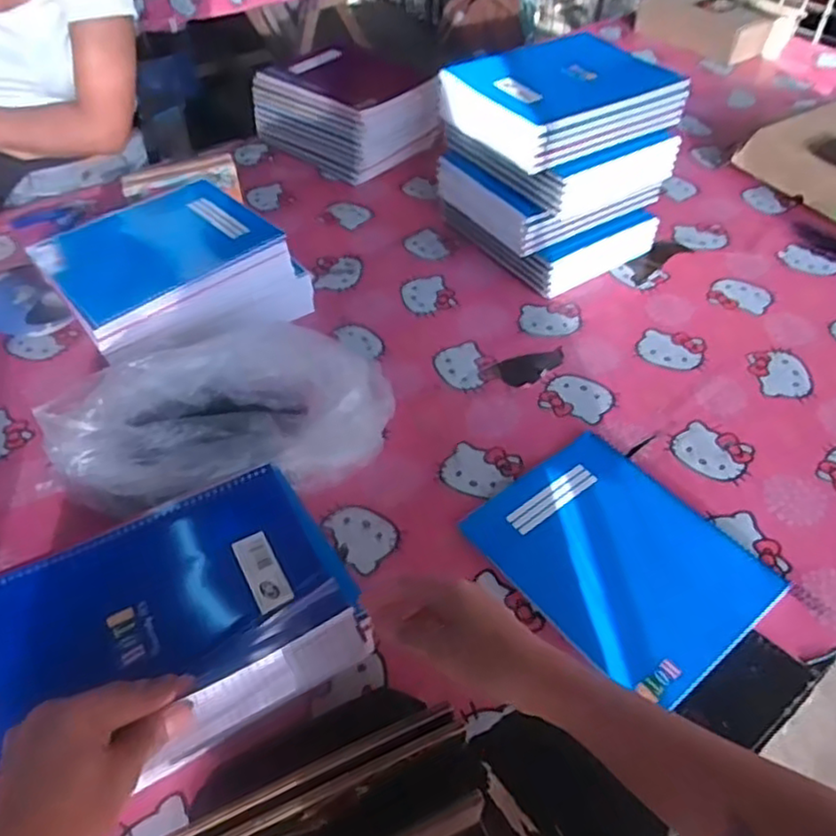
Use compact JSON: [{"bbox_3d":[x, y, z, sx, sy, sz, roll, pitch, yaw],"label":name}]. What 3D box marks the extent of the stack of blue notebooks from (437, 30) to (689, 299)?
[{"bbox_3d":[0.200,-0.363,0.976,0.257,0.250,0.242,-24,52,-20],"label":"stack of blue notebooks"}]

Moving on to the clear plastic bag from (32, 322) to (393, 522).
[{"bbox_3d":[-0.201,-0.003,0.732,0.338,0.111,0.205,-13,49,-11],"label":"clear plastic bag"}]

